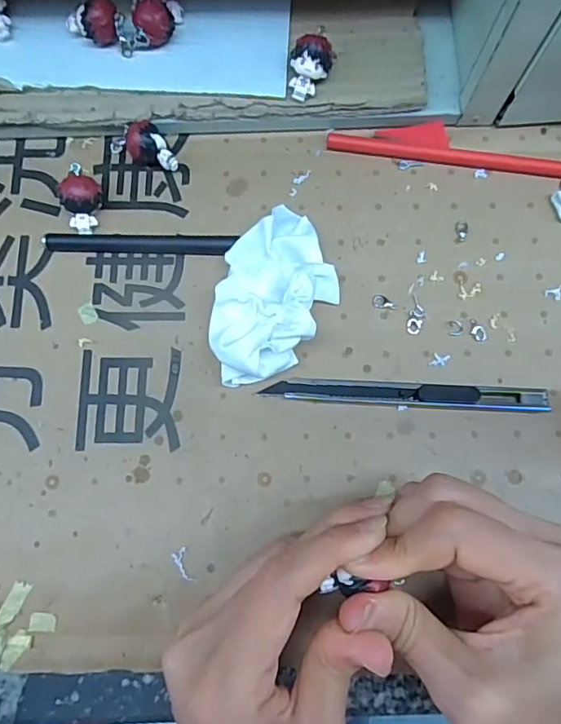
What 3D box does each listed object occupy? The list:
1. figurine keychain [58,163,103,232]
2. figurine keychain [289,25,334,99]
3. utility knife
[{"bbox_3d":[-0.101,-0.083,0.268,0.017,0.020,0.031,14,82,2],"label":"figurine keychain"},{"bbox_3d":[0.016,-0.151,0.265,0.020,0.019,0.032,7,82,1],"label":"figurine keychain"},{"bbox_3d":[0.060,0.015,0.250,0.132,0.008,0.011,3,82,0],"label":"utility knife"}]

